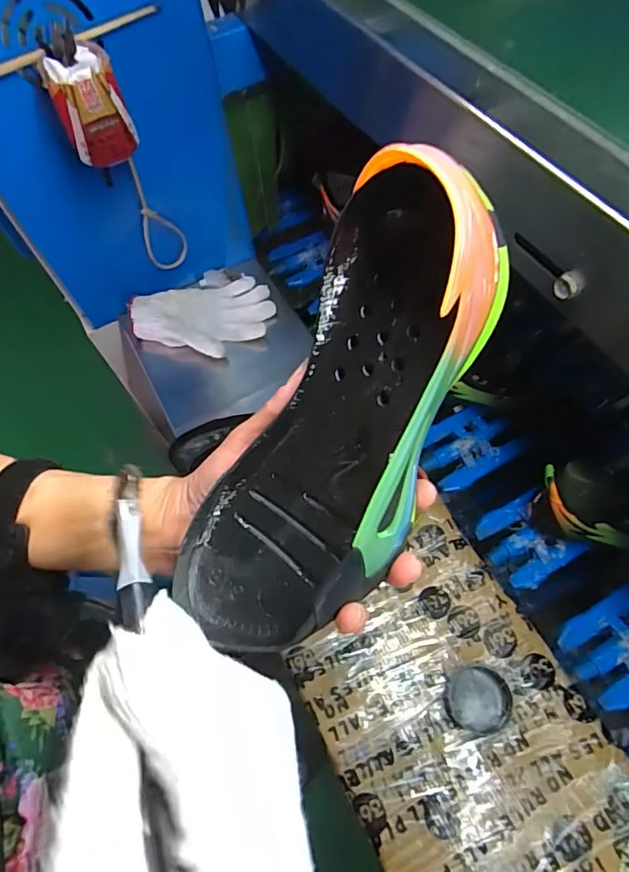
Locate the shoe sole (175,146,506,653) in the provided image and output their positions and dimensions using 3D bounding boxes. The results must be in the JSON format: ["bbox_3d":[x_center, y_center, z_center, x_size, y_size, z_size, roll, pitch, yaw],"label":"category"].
[{"bbox_3d":[0.008,0.001,0.232,0.088,0.042,0.230,32,107,18],"label":"shoe sole"}]

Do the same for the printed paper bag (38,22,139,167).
[{"bbox_3d":[-0.229,-0.341,0.516,0.064,0.091,0.077,-21,63,-7],"label":"printed paper bag"}]

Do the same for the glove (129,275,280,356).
[{"bbox_3d":[-0.160,-0.173,0.733,0.202,0.035,0.130,-14,63,-4],"label":"glove"}]

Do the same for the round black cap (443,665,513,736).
[{"bbox_3d":[0.161,0.259,0.499,0.065,0.016,0.058,-8,62,-1],"label":"round black cap"}]

